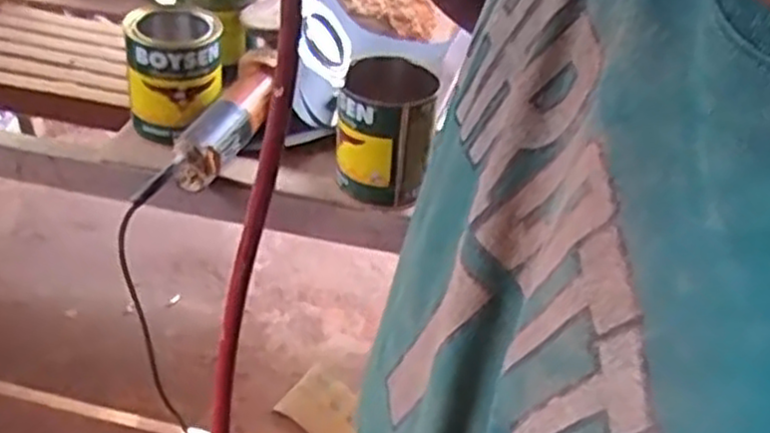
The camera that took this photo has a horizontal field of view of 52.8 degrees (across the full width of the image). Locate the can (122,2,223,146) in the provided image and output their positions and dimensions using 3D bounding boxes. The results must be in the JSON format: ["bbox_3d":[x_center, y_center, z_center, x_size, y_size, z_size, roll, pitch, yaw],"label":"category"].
[{"bbox_3d":[-0.246,-0.172,0.910,0.105,0.127,0.116,-9,41,-16],"label":"can"}]

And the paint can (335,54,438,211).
[{"bbox_3d":[-0.001,-0.098,0.837,0.096,0.140,0.108,4,39,-1],"label":"paint can"}]

